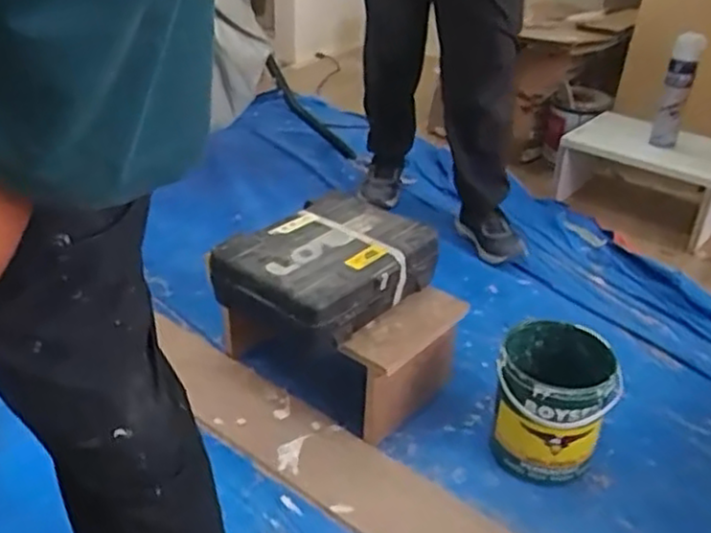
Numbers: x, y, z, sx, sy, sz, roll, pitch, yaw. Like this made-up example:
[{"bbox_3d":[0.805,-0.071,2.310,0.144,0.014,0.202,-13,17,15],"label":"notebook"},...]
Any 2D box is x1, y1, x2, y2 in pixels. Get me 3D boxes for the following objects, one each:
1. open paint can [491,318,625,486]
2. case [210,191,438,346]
[{"bbox_3d":[0.305,0.218,1.128,0.163,0.210,0.169,2,33,-2],"label":"open paint can"},{"bbox_3d":[-0.052,-0.006,1.204,0.261,0.101,0.333,25,39,33],"label":"case"}]

